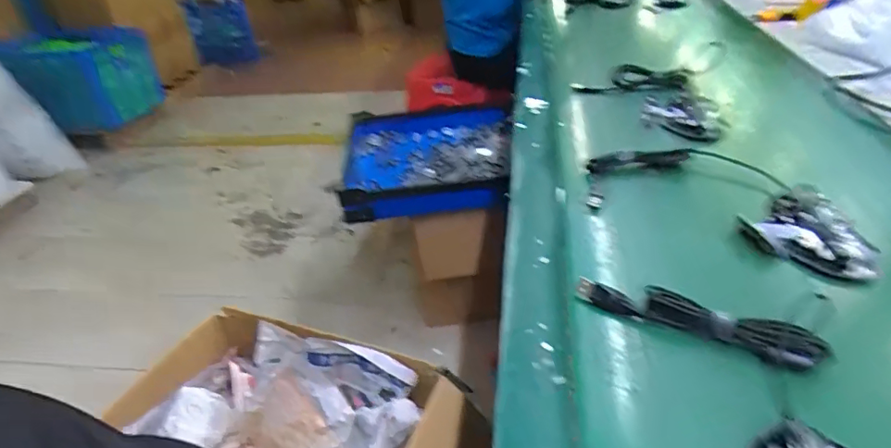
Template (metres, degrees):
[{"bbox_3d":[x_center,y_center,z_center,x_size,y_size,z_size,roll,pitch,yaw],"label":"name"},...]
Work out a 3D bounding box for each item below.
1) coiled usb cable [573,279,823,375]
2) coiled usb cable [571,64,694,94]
[{"bbox_3d":[0.184,0.071,0.387,0.169,0.022,0.024,17,42,28],"label":"coiled usb cable"},{"bbox_3d":[0.275,-0.215,0.769,0.161,0.032,0.042,6,38,17],"label":"coiled usb cable"}]

